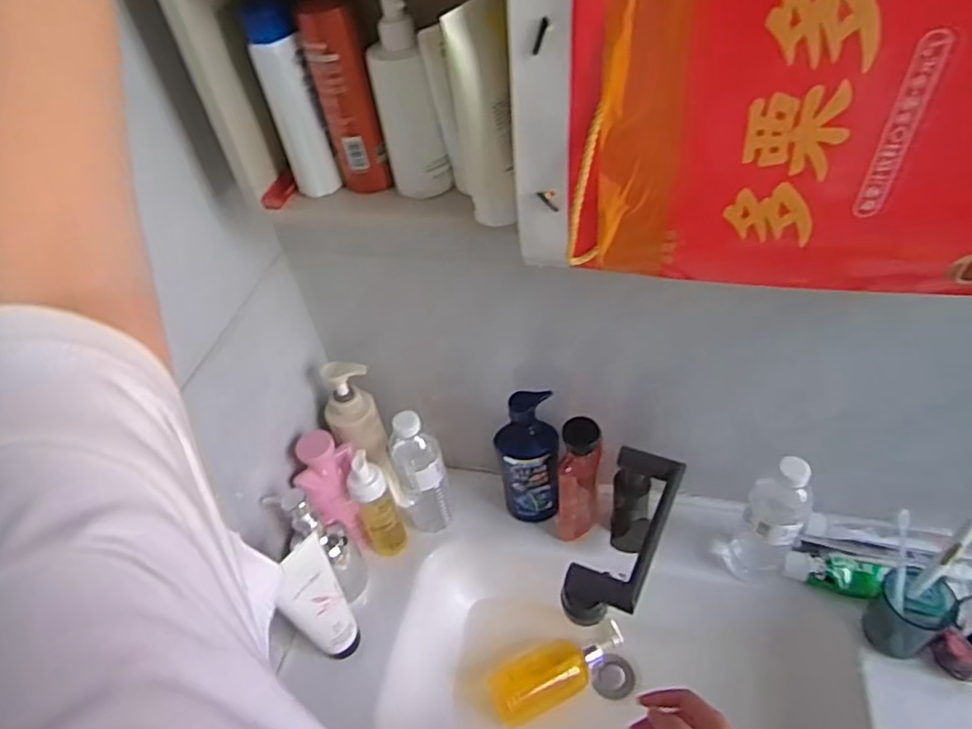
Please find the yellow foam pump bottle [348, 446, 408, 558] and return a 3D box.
[{"bbox_3d":[-0.145,0.188,0.833,0.051,0.182,0.050,-20,48,-11],"label":"yellow foam pump bottle"}]

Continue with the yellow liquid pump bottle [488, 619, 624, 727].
[{"bbox_3d":[0.100,0.402,0.836,0.191,0.047,0.065,-23,49,-14],"label":"yellow liquid pump bottle"}]

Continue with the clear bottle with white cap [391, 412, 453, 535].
[{"bbox_3d":[-0.090,0.139,0.849,0.061,0.228,0.072,-21,48,-13],"label":"clear bottle with white cap"}]

